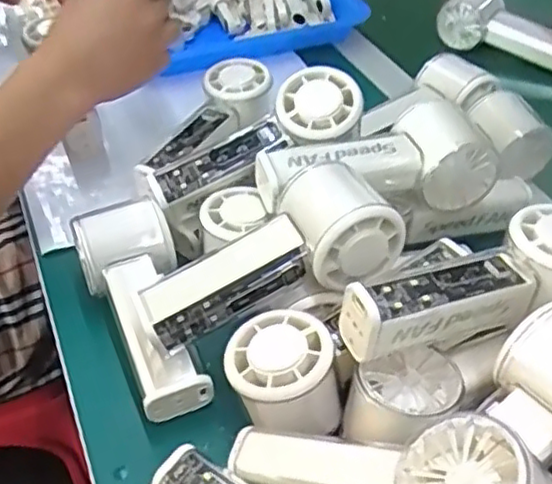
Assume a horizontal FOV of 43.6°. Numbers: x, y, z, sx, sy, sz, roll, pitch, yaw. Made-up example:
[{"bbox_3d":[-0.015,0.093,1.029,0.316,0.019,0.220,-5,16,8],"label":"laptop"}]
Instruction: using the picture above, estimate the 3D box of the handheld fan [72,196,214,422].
[{"bbox_3d":[-0.081,0.034,0.431,0.058,0.049,0.149,-14,45,-18],"label":"handheld fan"}]

